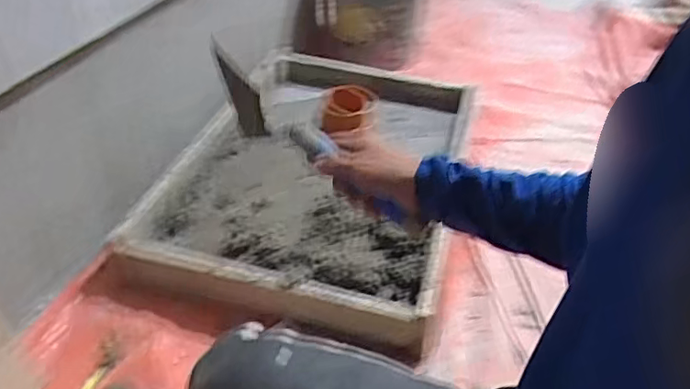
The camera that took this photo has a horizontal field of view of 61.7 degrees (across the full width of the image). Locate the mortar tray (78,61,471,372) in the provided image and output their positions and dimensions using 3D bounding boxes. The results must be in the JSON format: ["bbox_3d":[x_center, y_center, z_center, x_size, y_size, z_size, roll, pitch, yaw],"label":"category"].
[{"bbox_3d":[-0.051,-0.051,1.160,0.536,0.121,0.784,11,39,10],"label":"mortar tray"}]

